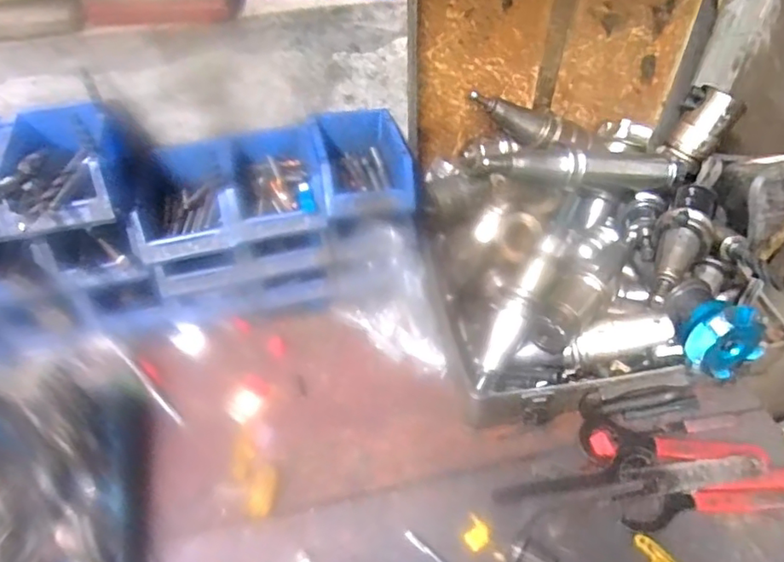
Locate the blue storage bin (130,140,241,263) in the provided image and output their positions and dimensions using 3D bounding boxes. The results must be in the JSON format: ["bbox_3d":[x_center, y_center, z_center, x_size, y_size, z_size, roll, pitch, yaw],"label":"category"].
[{"bbox_3d":[-0.244,-0.098,0.665,0.119,0.072,0.147,-11,52,-7],"label":"blue storage bin"}]

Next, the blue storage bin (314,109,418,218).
[{"bbox_3d":[-0.033,-0.146,0.684,0.112,0.061,0.146,-8,51,-5],"label":"blue storage bin"}]

